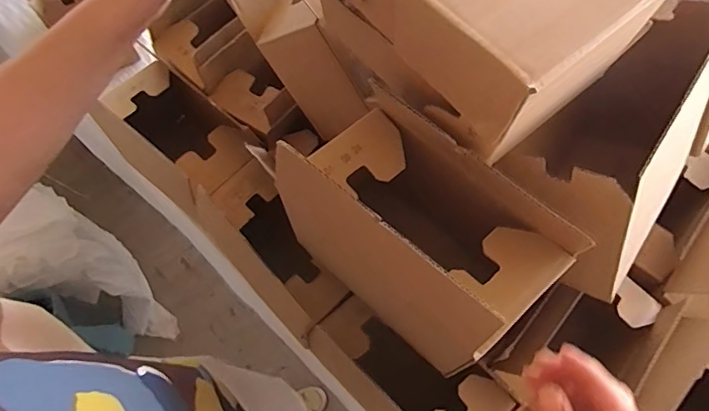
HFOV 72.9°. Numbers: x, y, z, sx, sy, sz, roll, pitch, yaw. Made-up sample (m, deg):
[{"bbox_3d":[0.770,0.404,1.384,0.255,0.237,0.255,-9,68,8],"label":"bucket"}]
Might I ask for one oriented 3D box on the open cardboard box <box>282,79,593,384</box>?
[{"bbox_3d":[0.060,0.030,0.478,0.146,0.138,0.226,-42,75,-17],"label":"open cardboard box"}]

